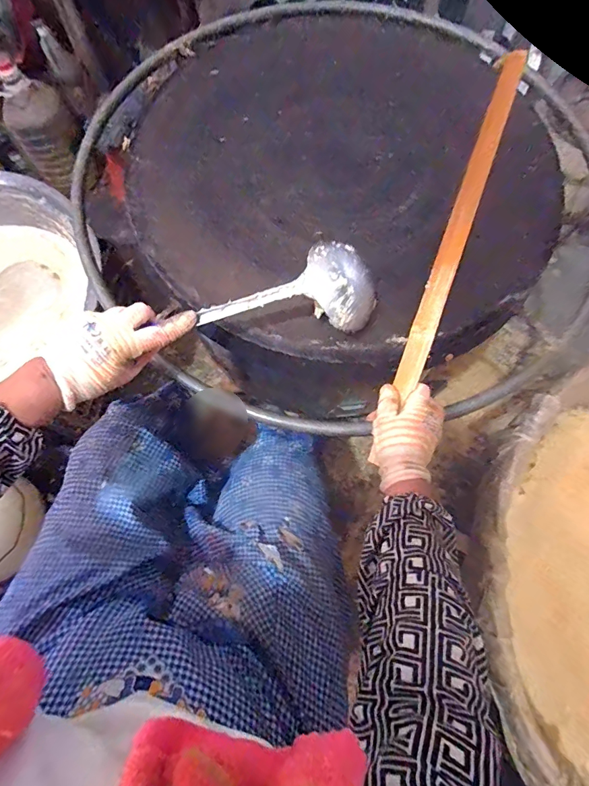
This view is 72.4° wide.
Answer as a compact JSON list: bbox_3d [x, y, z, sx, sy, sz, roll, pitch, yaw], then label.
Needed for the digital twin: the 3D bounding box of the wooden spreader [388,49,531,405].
[{"bbox_3d":[0.198,-0.199,0.484,0.027,0.016,0.420,19,93,7],"label":"wooden spreader"}]

